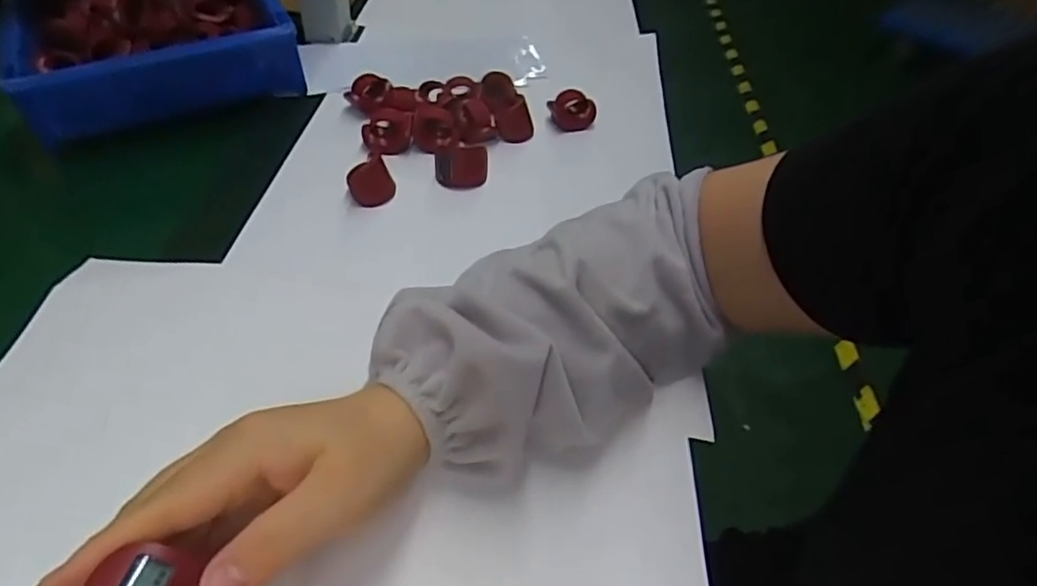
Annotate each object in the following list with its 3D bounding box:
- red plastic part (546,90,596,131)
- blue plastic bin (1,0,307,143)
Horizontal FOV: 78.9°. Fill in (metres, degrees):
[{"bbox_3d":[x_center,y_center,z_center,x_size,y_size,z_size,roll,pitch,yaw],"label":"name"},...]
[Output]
[{"bbox_3d":[0.047,-0.159,0.547,0.041,0.032,0.020,0,45,-5],"label":"red plastic part"},{"bbox_3d":[-0.349,-0.266,0.588,0.216,0.070,0.304,-20,50,-23],"label":"blue plastic bin"}]

